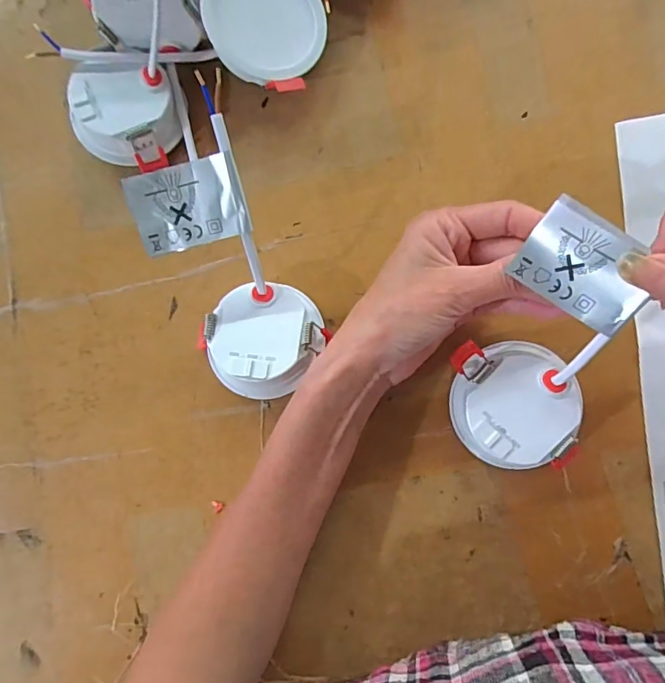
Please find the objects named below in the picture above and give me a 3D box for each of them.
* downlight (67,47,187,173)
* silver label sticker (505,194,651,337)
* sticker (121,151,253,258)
[{"bbox_3d":[-0.127,-0.145,0.310,0.059,0.035,0.065,19,90,7],"label":"downlight"},{"bbox_3d":[0.114,-0.033,0.221,0.056,0.004,0.041,37,125,10],"label":"silver label sticker"},{"bbox_3d":[-0.073,-0.069,0.251,0.056,0.004,0.040,-13,107,4],"label":"sticker"}]

